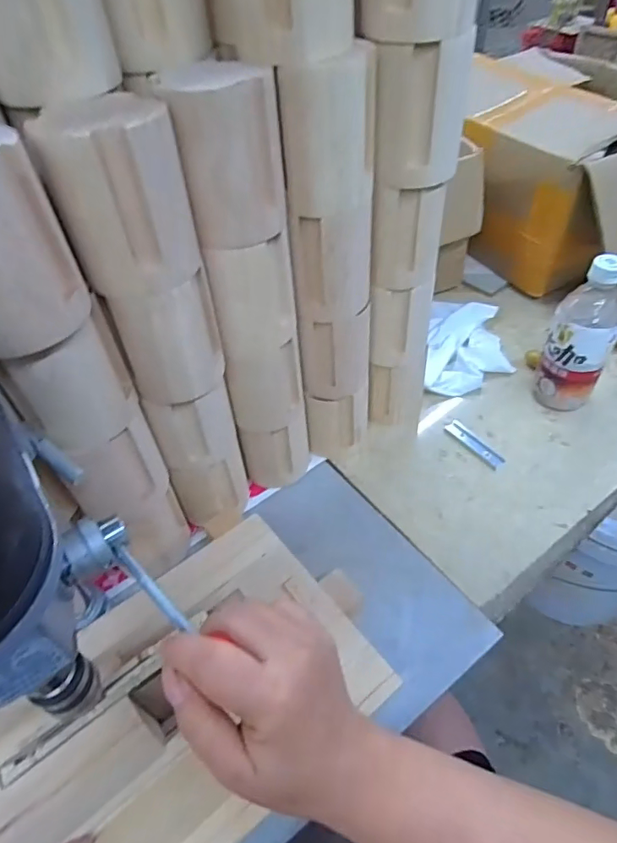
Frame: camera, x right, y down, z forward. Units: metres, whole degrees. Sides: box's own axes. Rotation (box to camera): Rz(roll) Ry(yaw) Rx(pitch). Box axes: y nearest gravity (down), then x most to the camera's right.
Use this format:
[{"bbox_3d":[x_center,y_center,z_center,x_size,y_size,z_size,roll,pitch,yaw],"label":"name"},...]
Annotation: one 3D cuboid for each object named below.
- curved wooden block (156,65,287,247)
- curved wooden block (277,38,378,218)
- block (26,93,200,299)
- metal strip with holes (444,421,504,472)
[{"bbox_3d":[-0.056,-0.182,0.348,0.074,0.099,0.064,-1,47,2],"label":"curved wooden block"},{"bbox_3d":[0.015,-0.207,0.369,0.061,0.097,0.052,7,48,10],"label":"curved wooden block"},{"bbox_3d":[-0.119,-0.144,0.324,0.075,0.098,0.070,-18,49,-13],"label":"block"},{"bbox_3d":[0.197,0.027,0.602,0.023,0.004,0.080,-28,52,-21],"label":"metal strip with holes"}]

